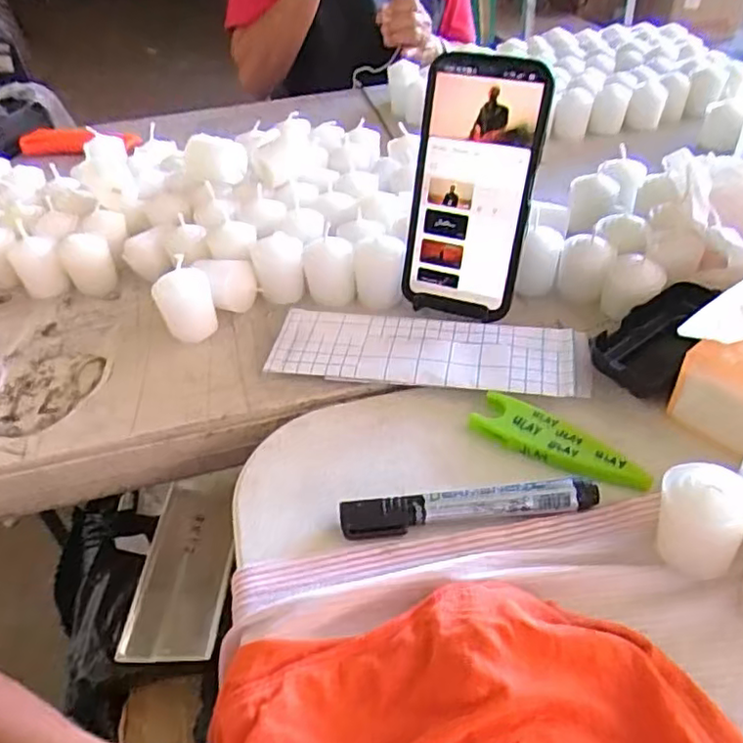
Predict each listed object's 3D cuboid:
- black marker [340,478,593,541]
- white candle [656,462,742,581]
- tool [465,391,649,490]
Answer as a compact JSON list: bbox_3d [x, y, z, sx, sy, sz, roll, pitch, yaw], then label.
[{"bbox_3d":[0.053,0.072,0.342,0.136,0.012,0.018,-6,41,0],"label":"black marker"},{"bbox_3d":[0.156,0.070,0.306,0.037,0.047,0.031,19,47,26],"label":"white candle"},{"bbox_3d":[0.106,0.045,0.374,0.102,0.009,0.033,32,66,29],"label":"tool"}]

